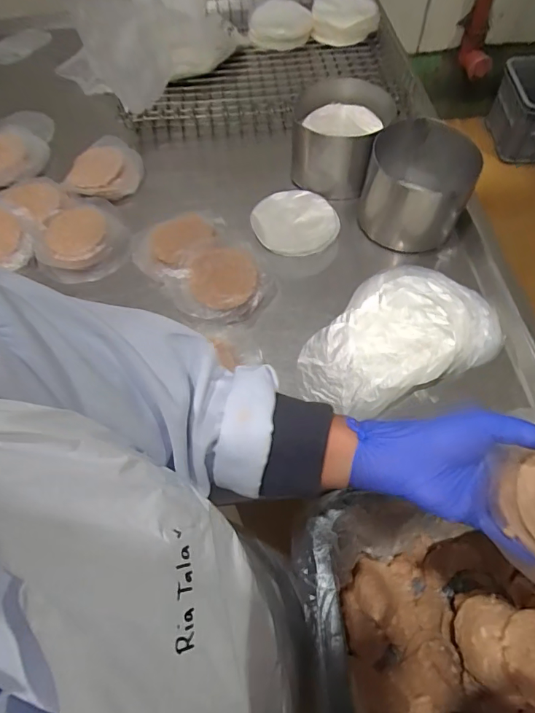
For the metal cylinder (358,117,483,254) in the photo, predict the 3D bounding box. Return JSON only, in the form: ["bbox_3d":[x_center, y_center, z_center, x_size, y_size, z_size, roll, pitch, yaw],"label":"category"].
[{"bbox_3d":[0.208,-0.238,0.622,0.141,0.101,0.149,14,62,11],"label":"metal cylinder"}]

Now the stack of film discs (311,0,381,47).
[{"bbox_3d":[0.159,-0.688,0.904,0.132,0.051,0.125,4,61,6],"label":"stack of film discs"}]

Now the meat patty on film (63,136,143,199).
[{"bbox_3d":[-0.255,-0.286,0.691,0.119,0.028,0.113,-2,60,3],"label":"meat patty on film"}]

